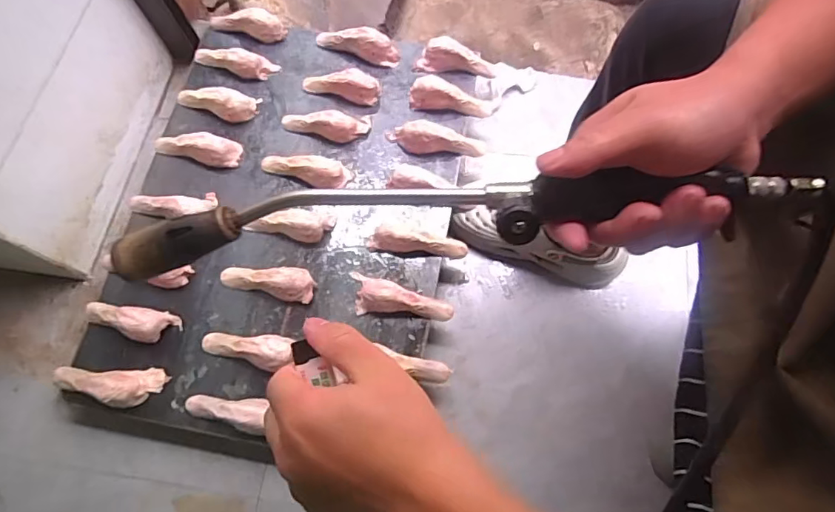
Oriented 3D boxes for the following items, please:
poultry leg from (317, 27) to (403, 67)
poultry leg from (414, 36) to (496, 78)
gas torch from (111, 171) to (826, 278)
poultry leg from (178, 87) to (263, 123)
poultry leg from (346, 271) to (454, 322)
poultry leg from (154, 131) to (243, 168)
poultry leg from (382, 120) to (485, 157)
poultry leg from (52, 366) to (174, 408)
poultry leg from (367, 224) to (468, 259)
[{"bbox_3d":[-0.103,-0.364,0.895,0.144,0.044,0.034,22,72,10],"label":"poultry leg"},{"bbox_3d":[0.064,-0.330,0.880,0.133,0.062,0.035,4,70,4],"label":"poultry leg"},{"bbox_3d":[0.018,-0.024,0.286,0.393,0.040,0.040,-6,69,4],"label":"gas torch"},{"bbox_3d":[-0.333,-0.252,0.863,0.136,0.041,0.040,3,70,4],"label":"poultry leg"},{"bbox_3d":[-0.029,0.063,0.741,0.153,0.044,0.053,16,71,8],"label":"poultry leg"},{"bbox_3d":[-0.357,-0.172,0.834,0.134,0.049,0.044,0,69,3],"label":"poultry leg"},{"bbox_3d":[0.026,-0.182,0.827,0.158,0.048,0.037,9,70,6],"label":"poultry leg"},{"bbox_3d":[-0.424,0.178,0.719,0.143,0.034,0.052,-1,69,2],"label":"poultry leg"},{"bbox_3d":[0.004,-0.023,0.781,0.146,0.054,0.035,8,69,-8],"label":"poultry leg"}]

